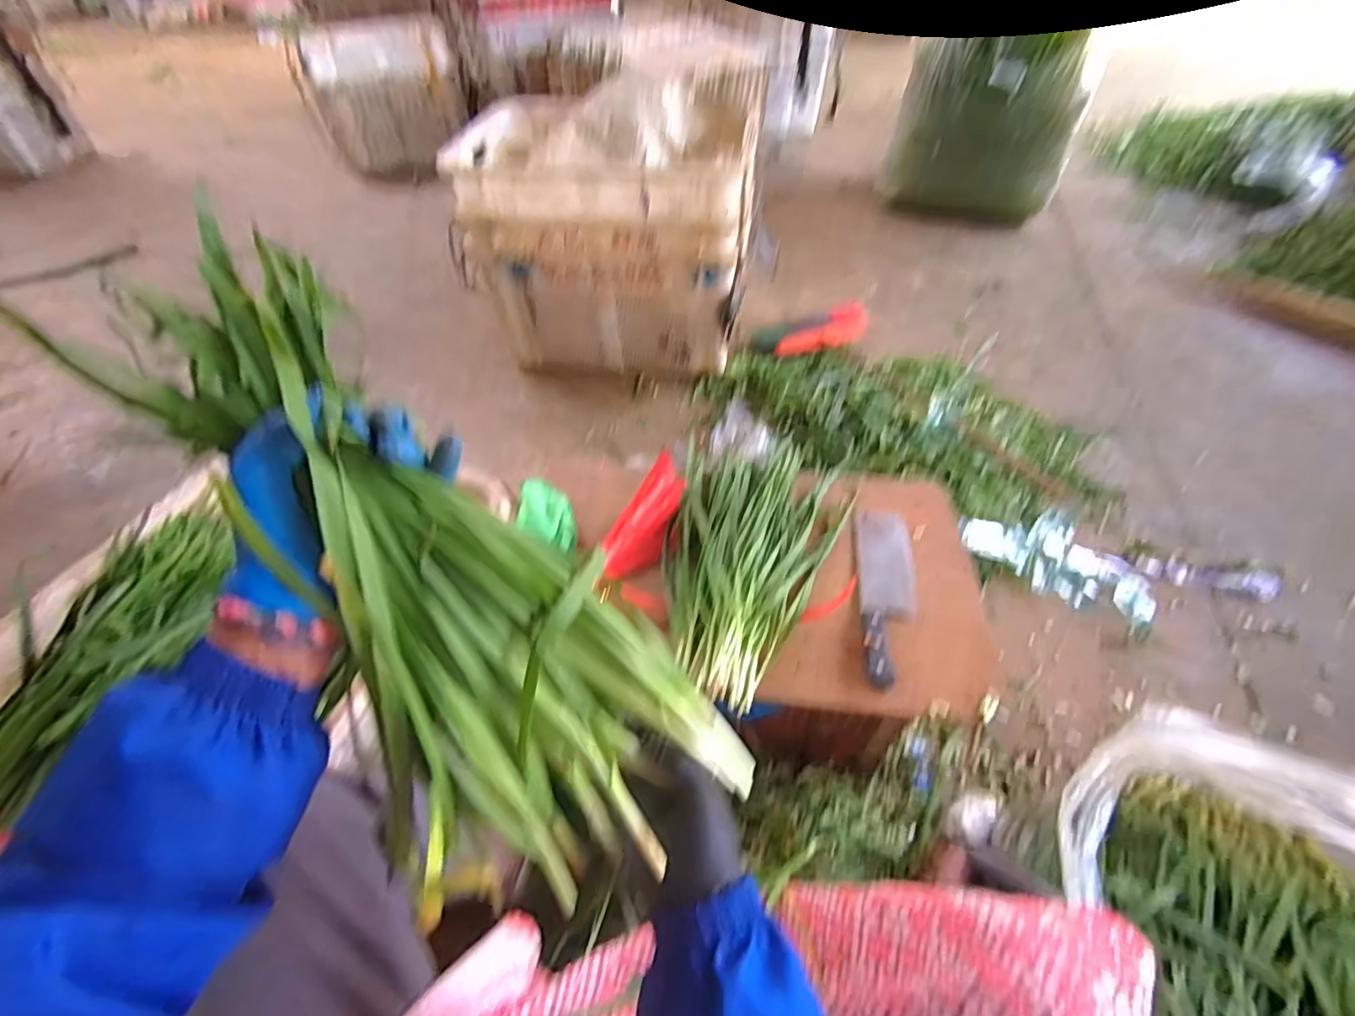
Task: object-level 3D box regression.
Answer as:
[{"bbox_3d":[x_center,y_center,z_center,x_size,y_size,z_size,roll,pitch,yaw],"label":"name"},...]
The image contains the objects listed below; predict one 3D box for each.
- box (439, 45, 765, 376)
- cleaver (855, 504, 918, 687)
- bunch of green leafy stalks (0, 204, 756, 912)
[{"bbox_3d":[-0.153,-0.684,1.505,0.673,0.553,0.441,4,48,6],"label":"box"},{"bbox_3d":[0.267,0.101,0.728,0.071,0.018,0.269,6,49,8],"label":"cleaver"},{"bbox_3d":[-0.144,0.045,0.332,0.155,0.091,0.430,-42,98,-30],"label":"bunch of green leafy stalks"}]

